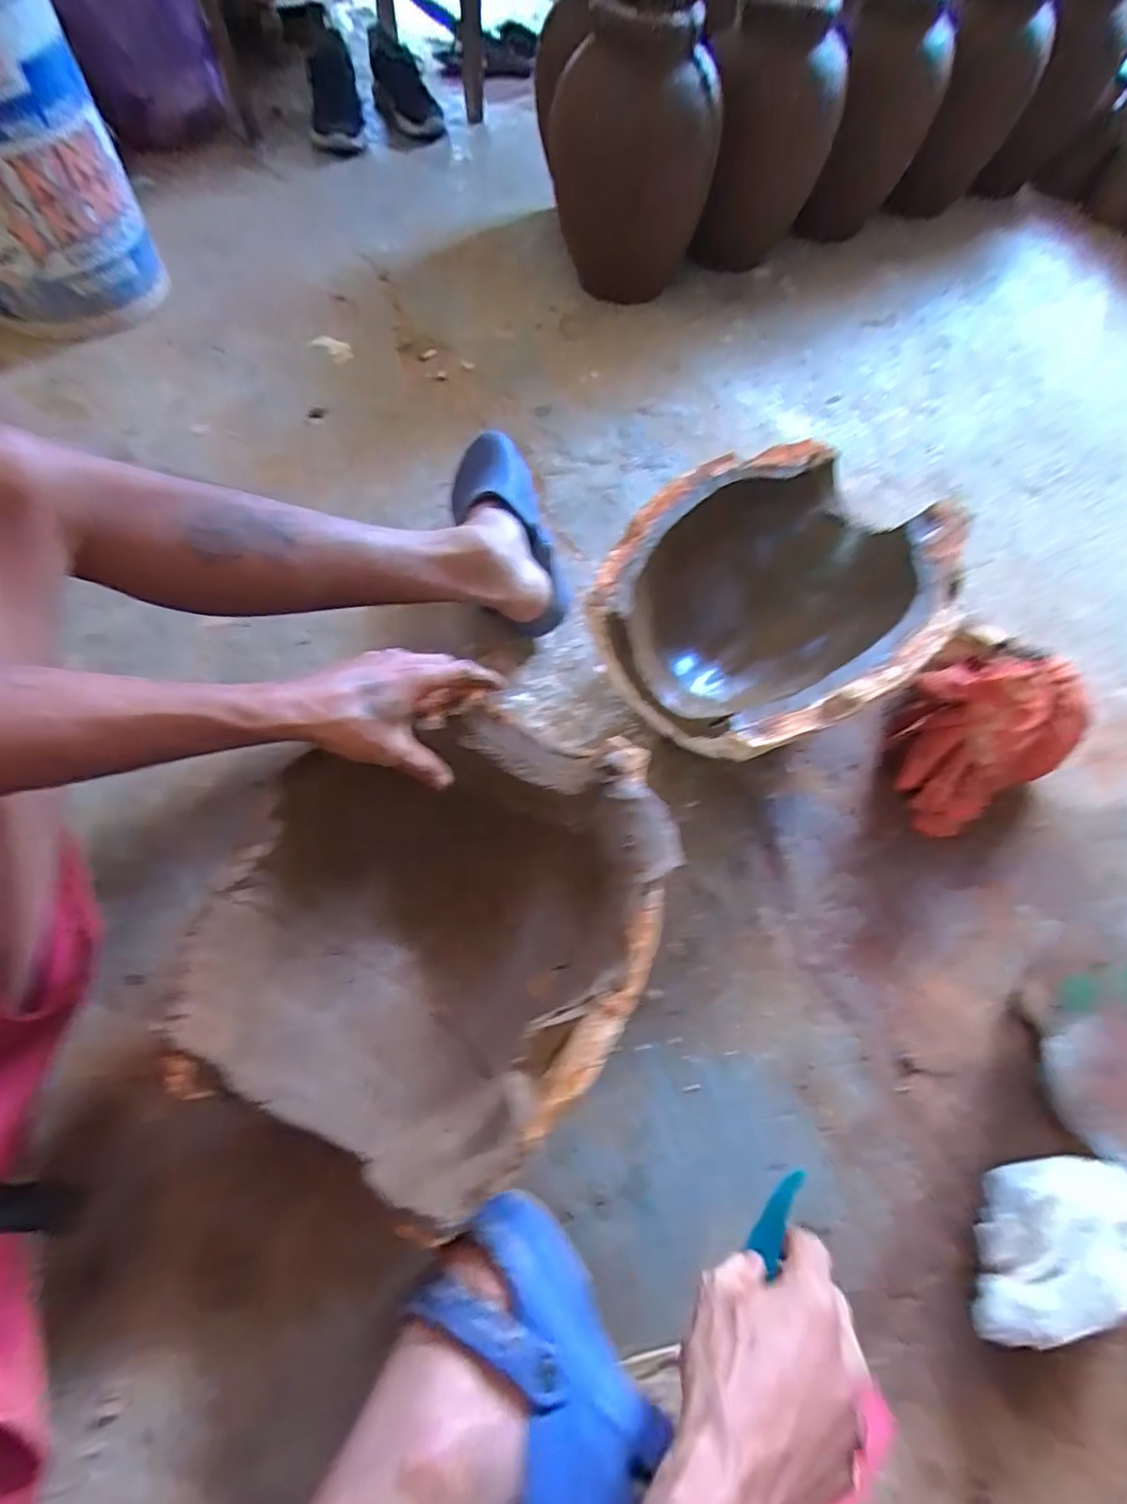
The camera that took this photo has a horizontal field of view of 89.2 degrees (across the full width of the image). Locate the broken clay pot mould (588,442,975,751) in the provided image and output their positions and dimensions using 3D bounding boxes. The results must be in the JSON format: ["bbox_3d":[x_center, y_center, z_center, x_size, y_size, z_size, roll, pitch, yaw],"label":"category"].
[{"bbox_3d":[0.207,-0.147,0.612,0.314,0.162,0.286,1,64,-3],"label":"broken clay pot mould"}]

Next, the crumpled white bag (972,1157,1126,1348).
[{"bbox_3d":[0.367,0.370,0.428,0.154,0.067,0.088,-24,68,-14],"label":"crumpled white bag"}]

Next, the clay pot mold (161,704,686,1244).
[{"bbox_3d":[-0.091,0.121,0.432,0.283,0.152,0.326,26,66,9],"label":"clay pot mold"}]

